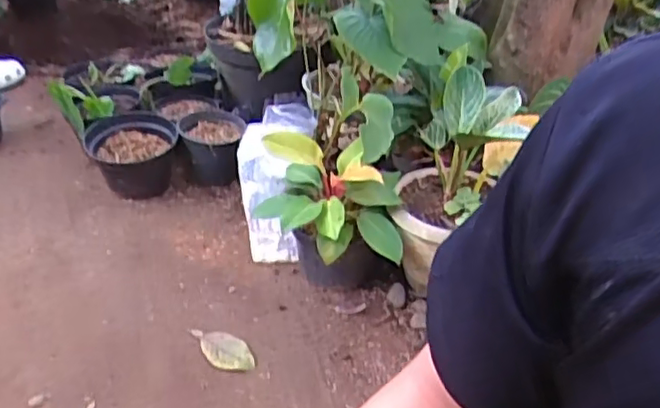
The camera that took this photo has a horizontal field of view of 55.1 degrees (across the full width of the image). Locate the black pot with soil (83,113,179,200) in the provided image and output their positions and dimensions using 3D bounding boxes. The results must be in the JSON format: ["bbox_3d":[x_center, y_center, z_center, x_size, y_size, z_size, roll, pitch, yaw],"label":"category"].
[{"bbox_3d":[-0.416,-0.093,1.343,0.178,0.132,0.166,2,35,-1],"label":"black pot with soil"}]

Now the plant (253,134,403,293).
[{"bbox_3d":[0.001,0.034,1.072,0.238,0.257,0.182,4,35,1],"label":"plant"}]

